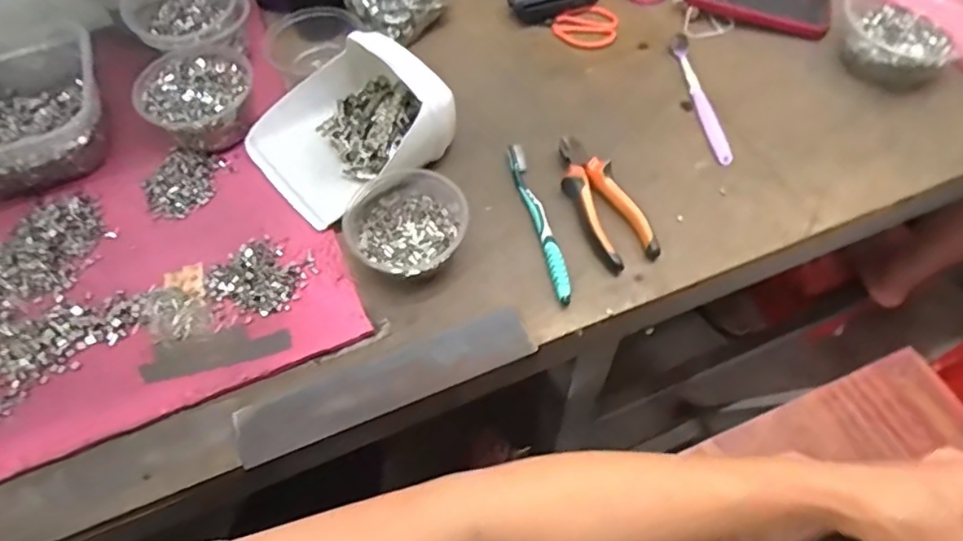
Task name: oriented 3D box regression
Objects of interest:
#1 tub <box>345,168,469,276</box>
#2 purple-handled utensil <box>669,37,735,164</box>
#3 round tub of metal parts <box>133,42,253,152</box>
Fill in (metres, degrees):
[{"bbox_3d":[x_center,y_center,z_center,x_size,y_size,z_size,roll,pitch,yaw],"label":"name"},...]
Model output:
[{"bbox_3d":[-0.066,-0.037,0.557,0.107,0.041,0.103,-2,58,2],"label":"tub"},{"bbox_3d":[0.233,-0.188,0.653,0.021,0.011,0.185,-6,58,-1],"label":"purple-handled utensil"},{"bbox_3d":[-0.285,-0.179,0.617,0.107,0.056,0.109,-2,58,2],"label":"round tub of metal parts"}]

